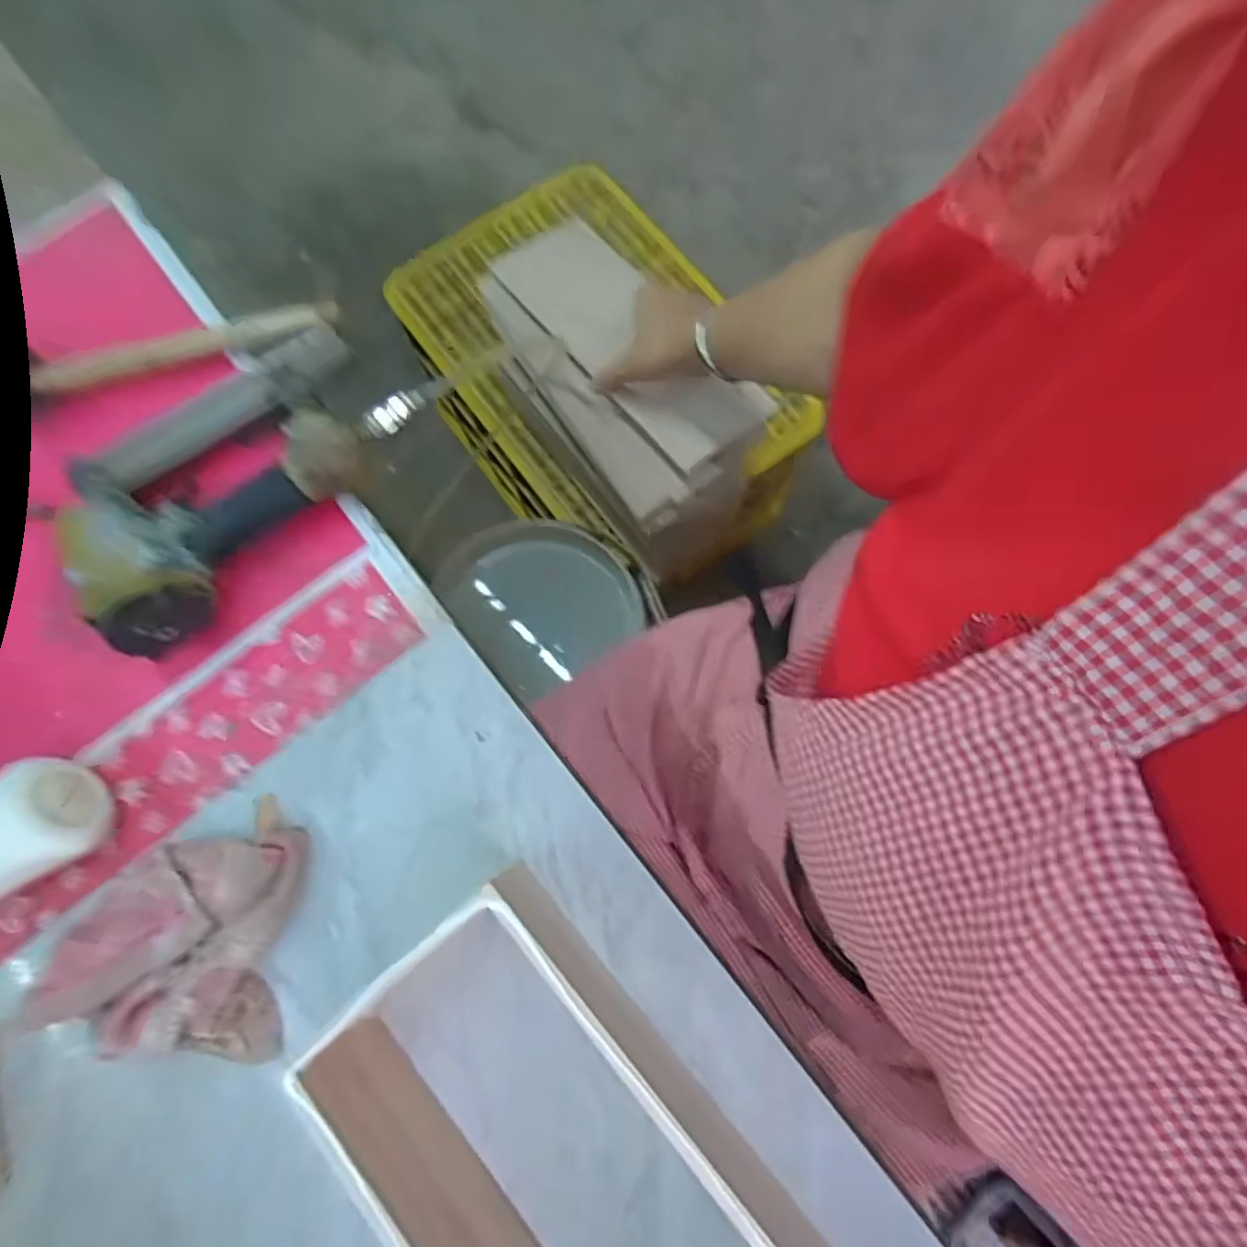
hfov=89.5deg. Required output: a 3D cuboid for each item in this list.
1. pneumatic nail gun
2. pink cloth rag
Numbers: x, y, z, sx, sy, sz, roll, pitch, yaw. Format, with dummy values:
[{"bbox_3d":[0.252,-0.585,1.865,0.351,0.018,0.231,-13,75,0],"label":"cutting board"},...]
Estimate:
[{"bbox_3d":[-0.272,-0.110,0.440,0.238,0.061,0.162,-42,78,-9],"label":"pneumatic nail gun"},{"bbox_3d":[-0.261,0.184,0.368,0.127,0.027,0.119,2,75,2],"label":"pink cloth rag"}]

